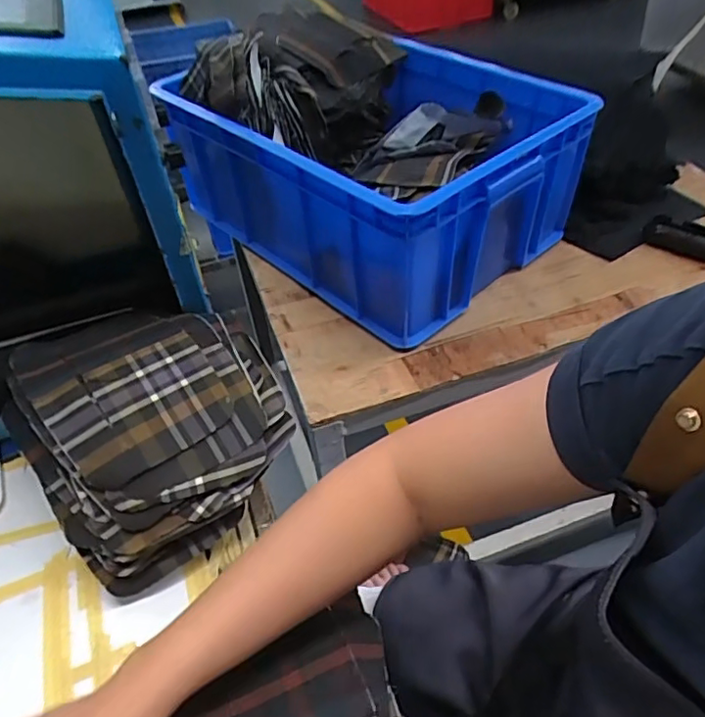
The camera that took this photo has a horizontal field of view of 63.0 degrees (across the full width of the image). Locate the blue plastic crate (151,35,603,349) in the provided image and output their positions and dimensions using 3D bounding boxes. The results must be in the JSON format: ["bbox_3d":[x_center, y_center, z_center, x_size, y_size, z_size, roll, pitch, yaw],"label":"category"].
[{"bbox_3d":[0.021,-0.293,0.865,0.410,0.219,0.514,-31,52,-28],"label":"blue plastic crate"}]

